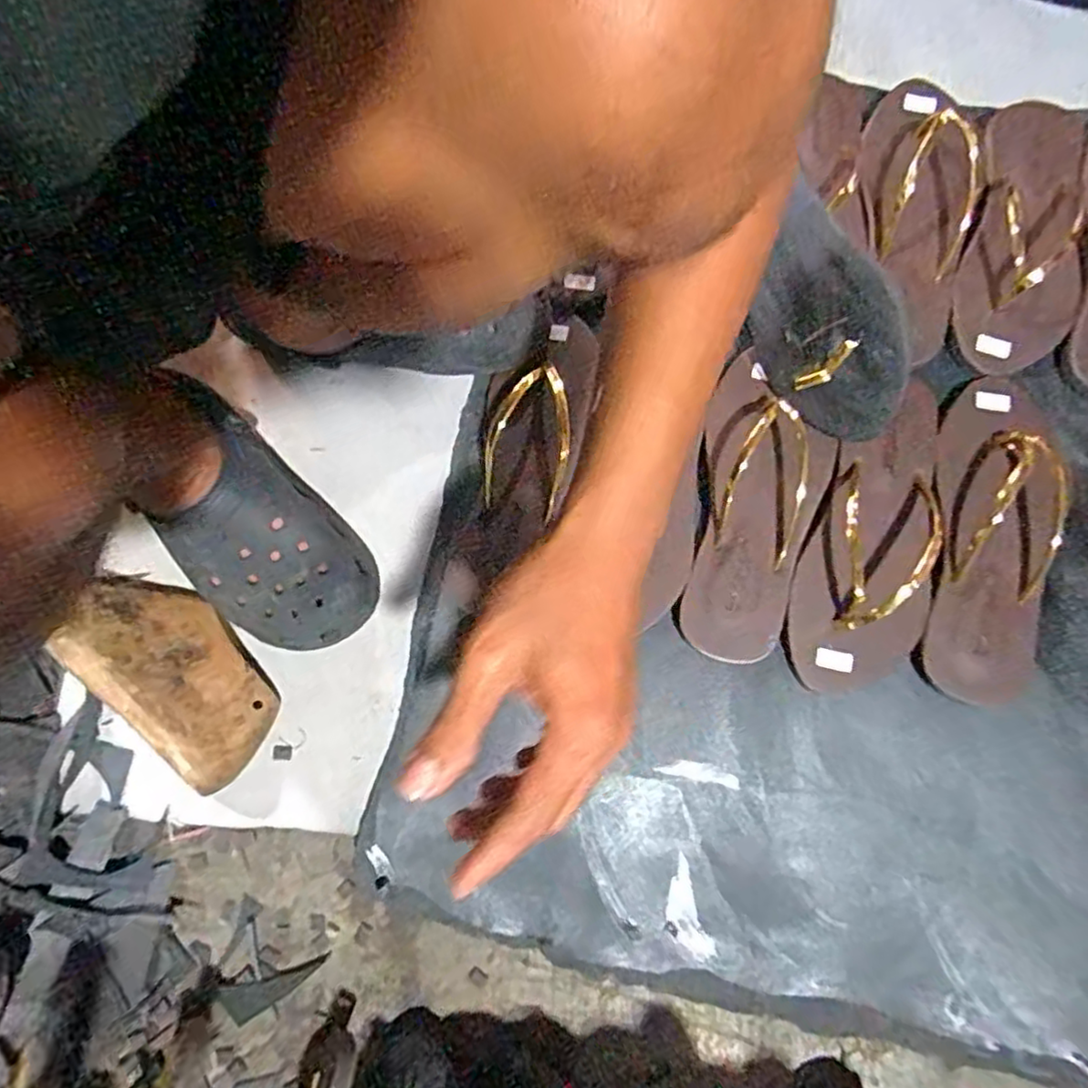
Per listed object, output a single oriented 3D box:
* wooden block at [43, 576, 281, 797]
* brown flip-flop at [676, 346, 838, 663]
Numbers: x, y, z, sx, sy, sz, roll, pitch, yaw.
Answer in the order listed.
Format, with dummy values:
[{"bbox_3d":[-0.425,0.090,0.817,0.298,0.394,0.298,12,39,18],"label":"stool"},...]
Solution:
[{"bbox_3d":[-0.253,0.089,0.471,0.151,0.021,0.089,49,40,-10],"label":"wooden block"},{"bbox_3d":[0.153,-0.026,0.494,0.084,0.041,0.214,10,88,4],"label":"brown flip-flop"}]

